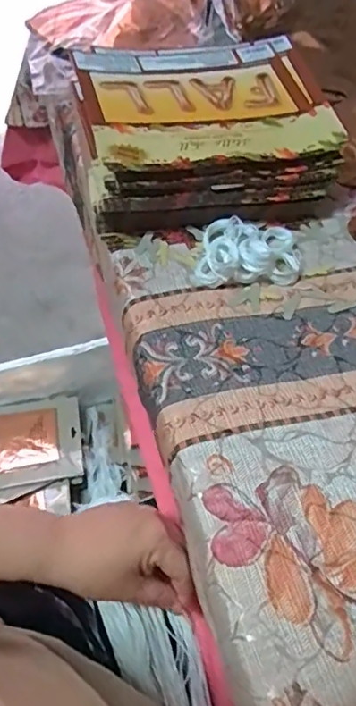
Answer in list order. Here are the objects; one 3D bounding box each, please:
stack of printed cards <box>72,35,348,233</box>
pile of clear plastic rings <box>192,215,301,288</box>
[{"bbox_3d":[0.021,-0.195,0.495,0.221,0.088,0.182,-10,57,-12],"label":"stack of printed cards"},{"bbox_3d":[0.056,-0.082,0.443,0.088,0.033,0.056,-8,57,-5],"label":"pile of clear plastic rings"}]

